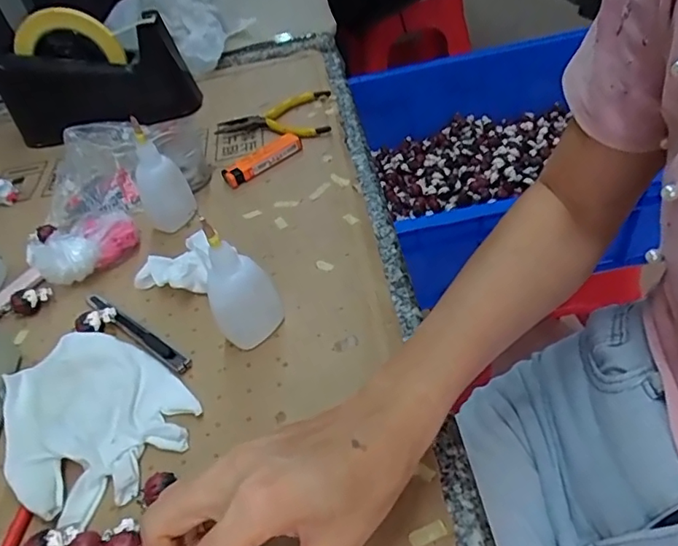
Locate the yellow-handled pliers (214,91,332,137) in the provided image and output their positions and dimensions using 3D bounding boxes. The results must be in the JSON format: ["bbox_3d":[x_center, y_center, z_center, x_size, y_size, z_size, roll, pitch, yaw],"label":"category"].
[{"bbox_3d":[-0.068,-0.160,0.563,0.118,0.011,0.079,-2,45,5],"label":"yellow-handled pliers"}]

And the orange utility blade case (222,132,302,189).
[{"bbox_3d":[-0.072,-0.108,0.511,0.078,0.016,0.019,-32,50,-22],"label":"orange utility blade case"}]

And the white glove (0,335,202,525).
[{"bbox_3d":[-0.163,0.088,0.345,0.134,0.008,0.102,28,55,30],"label":"white glove"}]

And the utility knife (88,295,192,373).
[{"bbox_3d":[-0.148,0.037,0.390,0.122,0.006,0.012,28,55,30],"label":"utility knife"}]

